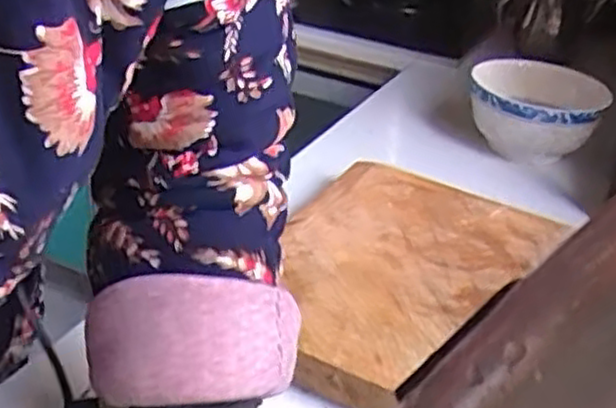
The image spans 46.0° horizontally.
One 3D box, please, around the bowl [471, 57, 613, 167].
[{"bbox_3d":[0.252,-0.095,0.821,0.146,0.094,0.117,13,31,12],"label":"bowl"}]

